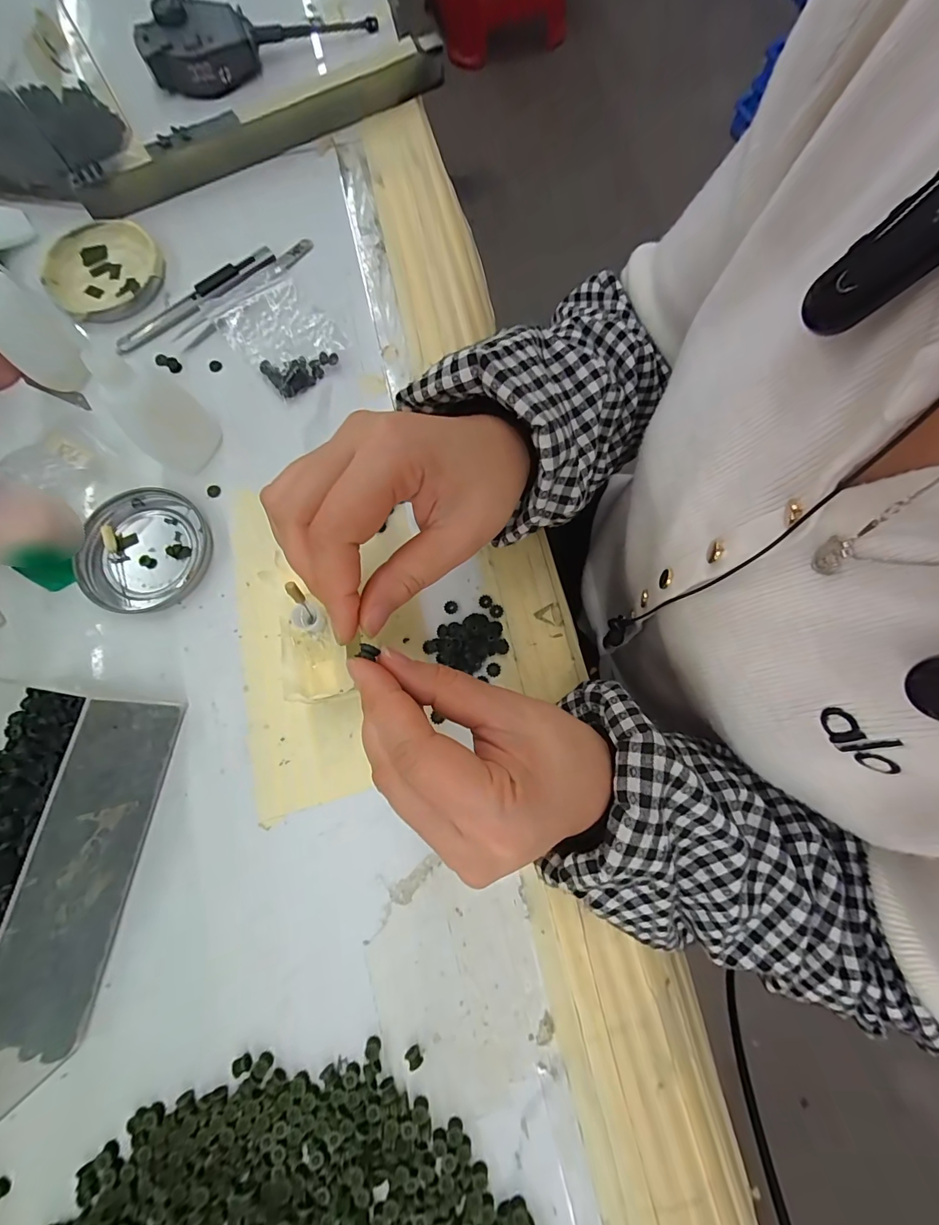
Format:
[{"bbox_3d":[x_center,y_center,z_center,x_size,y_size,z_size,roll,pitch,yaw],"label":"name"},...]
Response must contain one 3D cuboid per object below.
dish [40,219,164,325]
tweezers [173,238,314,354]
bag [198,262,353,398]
[{"bbox_3d":[-0.263,-0.246,0.323,0.078,0.013,0.080,0,77,-1],"label":"dish"},{"bbox_3d":[-0.159,-0.232,0.320,0.020,0.009,0.124,43,79,8],"label":"tweezers"},{"bbox_3d":[-0.133,-0.199,0.310,0.064,0.014,0.096,-40,81,-10],"label":"bag"}]

